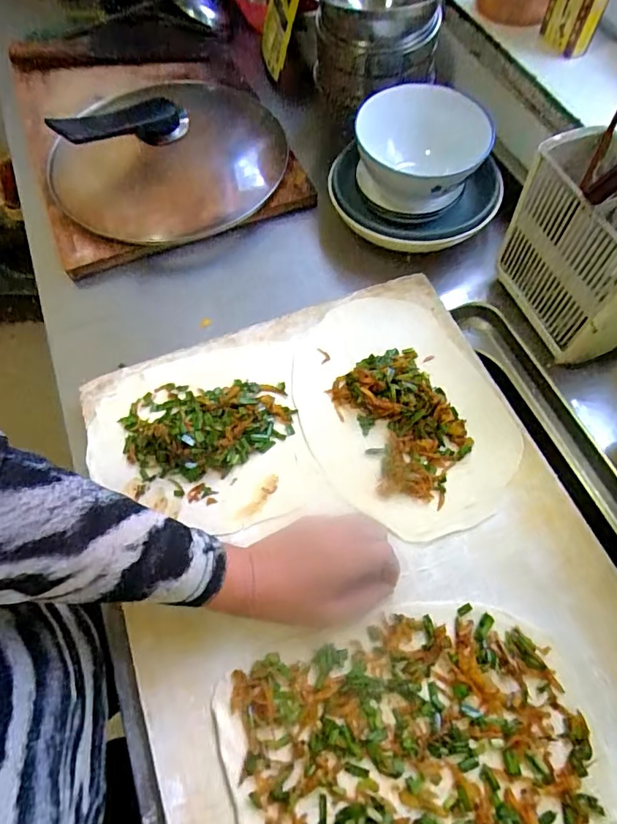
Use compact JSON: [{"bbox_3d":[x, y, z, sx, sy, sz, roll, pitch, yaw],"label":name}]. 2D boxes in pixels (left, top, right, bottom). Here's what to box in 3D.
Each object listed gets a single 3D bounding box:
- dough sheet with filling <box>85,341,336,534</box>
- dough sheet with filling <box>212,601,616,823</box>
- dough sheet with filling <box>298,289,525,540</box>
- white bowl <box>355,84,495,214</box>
[{"bbox_3d":[-0.103,0.024,0.460,0.201,0.026,0.174,-14,66,-4],"label":"dough sheet with filling"},{"bbox_3d":[0.070,0.244,0.356,0.255,0.011,0.170,-12,65,-3],"label":"dough sheet with filling"},{"bbox_3d":[0.084,-0.009,0.466,0.177,0.025,0.242,-27,67,-10],"label":"dough sheet with filling"},{"bbox_3d":[0.119,-0.284,0.540,0.128,0.079,0.128,0,63,1],"label":"white bowl"}]

